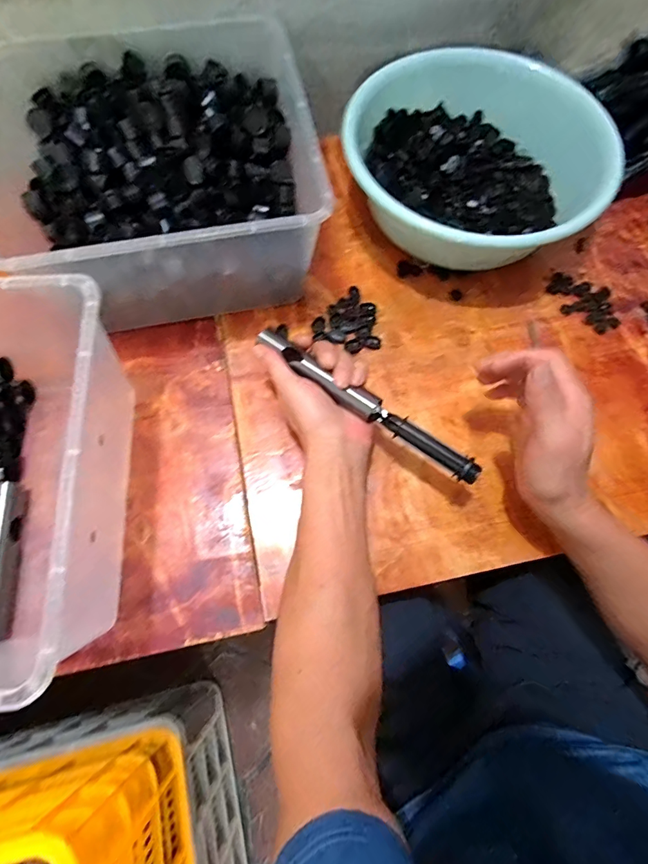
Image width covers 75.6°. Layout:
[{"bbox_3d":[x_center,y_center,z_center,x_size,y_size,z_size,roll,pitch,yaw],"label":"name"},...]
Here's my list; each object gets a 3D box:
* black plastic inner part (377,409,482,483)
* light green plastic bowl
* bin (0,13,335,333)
[{"bbox_3d":[0.093,0.012,0.375,0.099,0.013,0.022,31,72,9],"label":"black plastic inner part"},{"bbox_3d":[0.170,-0.308,0.495,0.284,0.102,0.262,0,70,-1],"label":"light green plastic bowl"},{"bbox_3d":[-0.172,-0.269,0.451,0.308,0.137,0.289,-12,71,-6],"label":"bin"}]

